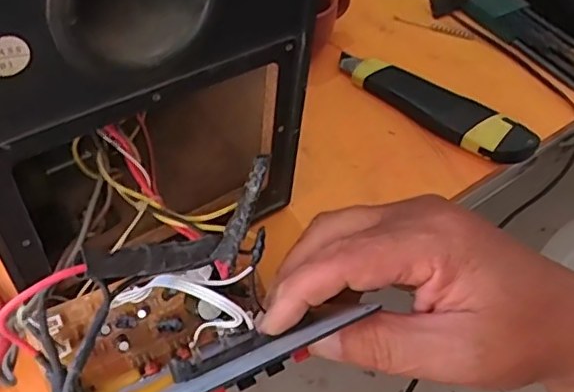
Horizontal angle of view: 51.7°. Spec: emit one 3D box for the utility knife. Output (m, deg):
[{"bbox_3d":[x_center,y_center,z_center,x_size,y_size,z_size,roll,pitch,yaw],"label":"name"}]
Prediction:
[{"bbox_3d":[0.108,-0.072,0.444,0.159,0.025,0.032,37,58,21],"label":"utility knife"}]

